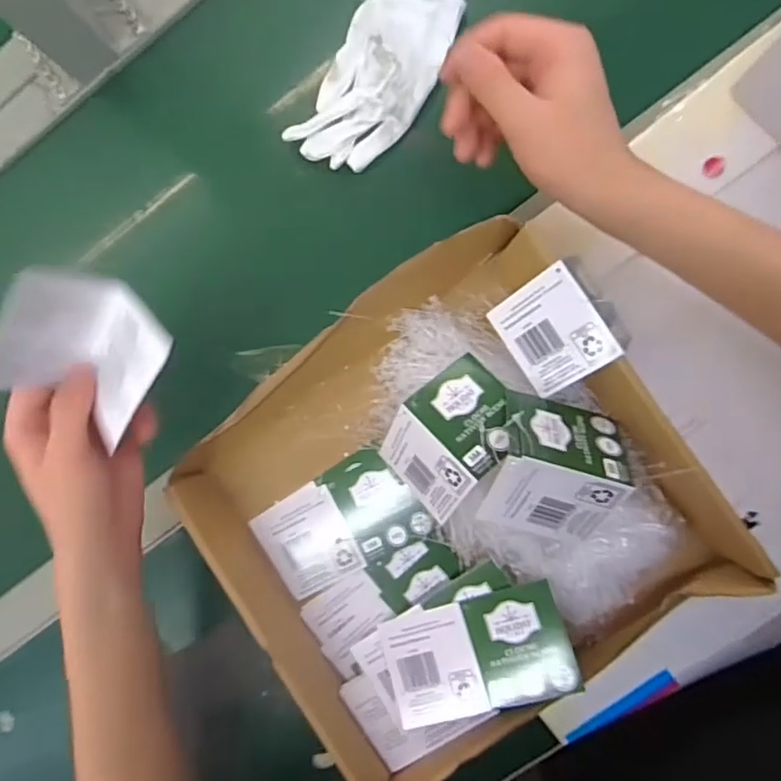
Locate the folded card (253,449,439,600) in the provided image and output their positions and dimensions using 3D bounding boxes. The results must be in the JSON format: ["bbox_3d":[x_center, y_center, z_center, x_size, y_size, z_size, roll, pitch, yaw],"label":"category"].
[{"bbox_3d":[-0.038,0.101,0.424,0.121,0.010,0.074,-31,85,7],"label":"folded card"}]

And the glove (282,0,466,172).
[{"bbox_3d":[-0.009,-0.243,0.428,0.078,0.019,0.154,33,94,7],"label":"glove"}]

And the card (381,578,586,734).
[{"bbox_3d":[0.058,0.179,0.376,0.124,0.004,0.069,-21,77,14],"label":"card"}]

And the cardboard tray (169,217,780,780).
[{"bbox_3d":[0.038,0.078,0.383,0.310,0.072,0.298,-35,85,7],"label":"cardboard tray"}]

